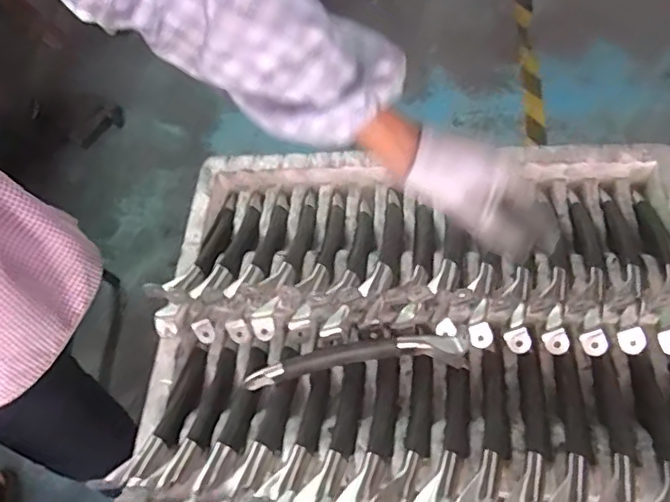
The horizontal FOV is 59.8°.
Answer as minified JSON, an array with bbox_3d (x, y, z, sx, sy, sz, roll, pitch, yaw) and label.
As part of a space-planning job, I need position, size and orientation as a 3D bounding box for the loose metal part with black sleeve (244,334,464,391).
[{"bbox_3d":[0.015,0.103,0.553,0.204,0.040,0.023,-8,68,-2],"label":"loose metal part with black sleeve"}]

